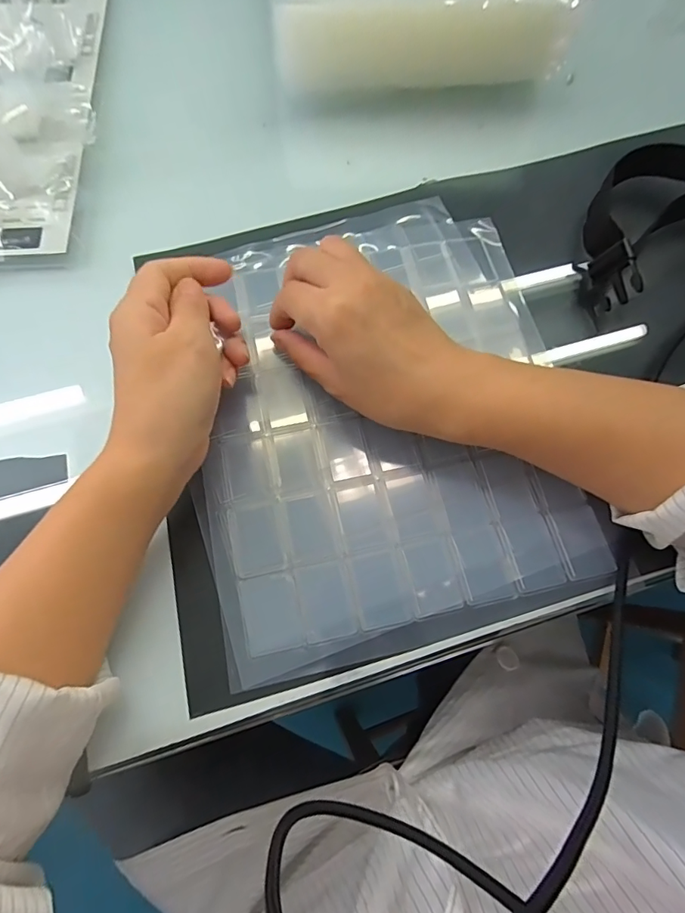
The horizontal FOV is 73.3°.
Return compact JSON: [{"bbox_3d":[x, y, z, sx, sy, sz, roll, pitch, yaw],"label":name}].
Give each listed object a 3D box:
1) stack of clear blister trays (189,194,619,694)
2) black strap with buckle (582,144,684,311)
[{"bbox_3d":[0.022,-0.043,0.301,0.234,0.007,0.294,-10,71,-6],"label":"stack of clear blister trays"},{"bbox_3d":[0.255,-0.187,0.350,0.181,0.036,0.108,-19,72,-8],"label":"black strap with buckle"}]

